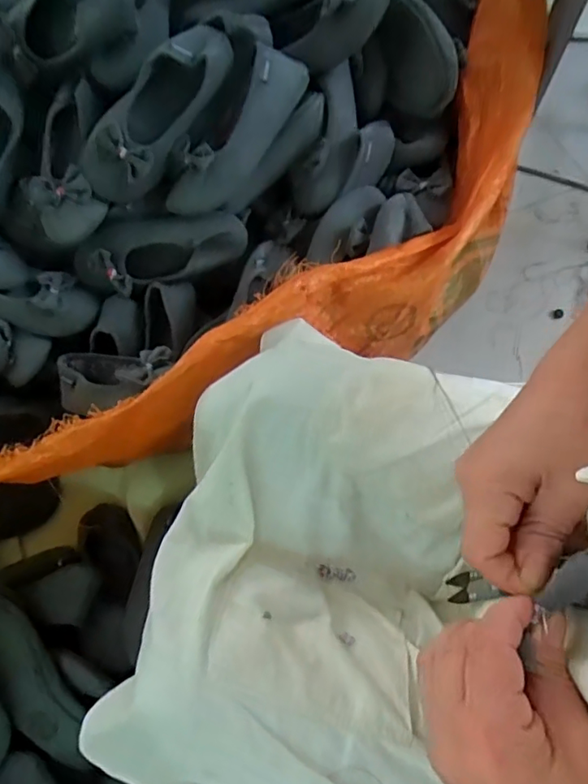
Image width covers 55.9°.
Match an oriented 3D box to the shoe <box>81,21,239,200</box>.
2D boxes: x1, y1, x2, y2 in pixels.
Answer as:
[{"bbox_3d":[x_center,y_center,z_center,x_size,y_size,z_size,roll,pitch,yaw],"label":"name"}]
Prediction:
[{"bbox_3d":[-0.172,-0.351,0.703,0.089,0.078,0.249,42,95,15],"label":"shoe"}]

